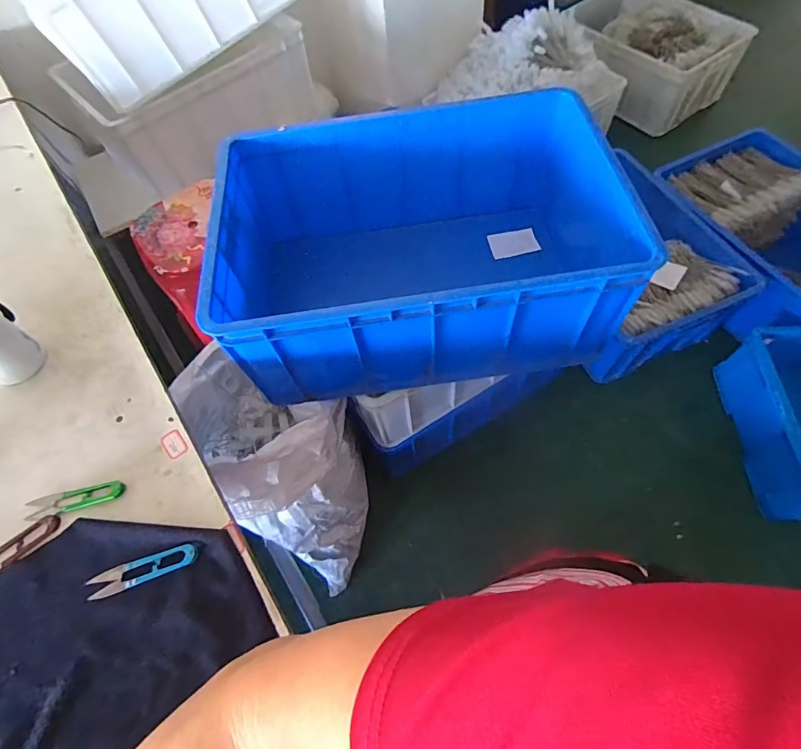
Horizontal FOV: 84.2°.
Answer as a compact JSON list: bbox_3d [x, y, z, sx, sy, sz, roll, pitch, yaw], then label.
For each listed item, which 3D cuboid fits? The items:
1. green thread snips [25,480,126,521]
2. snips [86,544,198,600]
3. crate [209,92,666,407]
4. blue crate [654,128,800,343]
[{"bbox_3d":[-0.397,0.152,0.537,0.119,0.012,0.030,-9,61,-1],"label":"green thread snips"},{"bbox_3d":[-0.286,0.217,0.494,0.120,0.013,0.029,-17,62,-6],"label":"snips"},{"bbox_3d":[0.026,-0.216,0.786,0.604,0.283,0.439,-8,61,1],"label":"crate"},{"bbox_3d":[1.074,-0.395,1.331,0.448,0.258,0.617,-24,62,-8],"label":"blue crate"}]

